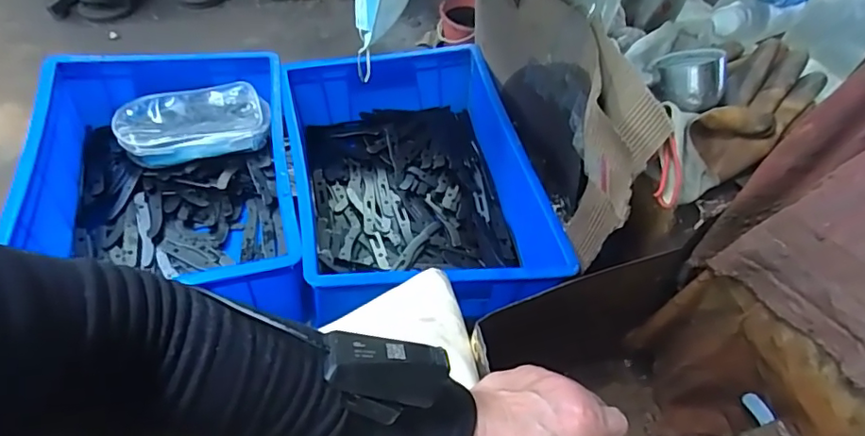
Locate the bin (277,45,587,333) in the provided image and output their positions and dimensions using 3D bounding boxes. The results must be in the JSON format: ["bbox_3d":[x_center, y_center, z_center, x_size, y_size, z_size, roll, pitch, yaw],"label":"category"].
[{"bbox_3d":[-0.031,-0.049,0.741,0.299,0.145,0.413,-7,54,-11],"label":"bin"}]

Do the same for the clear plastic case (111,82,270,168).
[{"bbox_3d":[-0.338,-0.136,0.775,0.200,0.041,0.107,-13,56,-15],"label":"clear plastic case"}]

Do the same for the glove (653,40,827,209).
[{"bbox_3d":[0.280,-0.092,0.504,0.199,0.058,0.084,-42,66,-11],"label":"glove"}]

